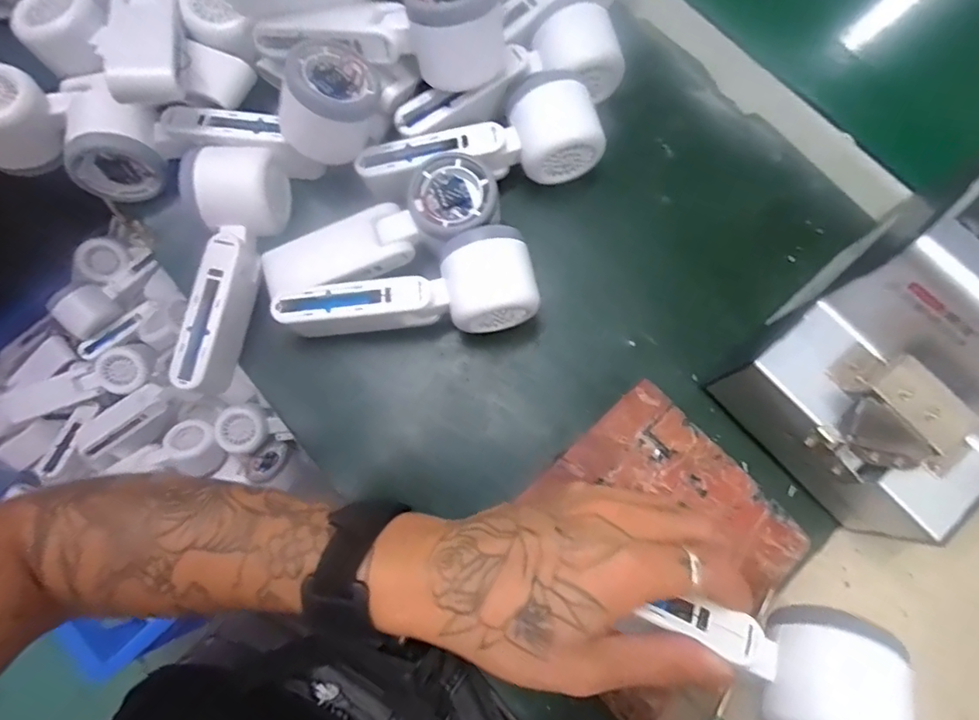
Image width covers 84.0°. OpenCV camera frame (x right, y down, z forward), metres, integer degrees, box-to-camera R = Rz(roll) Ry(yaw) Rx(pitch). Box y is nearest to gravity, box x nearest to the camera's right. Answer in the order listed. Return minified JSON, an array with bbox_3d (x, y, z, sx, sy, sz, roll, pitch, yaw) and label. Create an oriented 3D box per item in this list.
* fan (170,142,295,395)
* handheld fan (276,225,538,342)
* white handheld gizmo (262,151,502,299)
[{"bbox_3d":[-0.184,-0.063,0.365,0.057,0.051,0.166,14,78,5],"label":"fan"},{"bbox_3d":[-0.052,-0.035,0.356,0.164,0.055,0.057,-15,77,-2],"label":"handheld fan"},{"bbox_3d":[-0.072,-0.079,0.366,0.160,0.052,0.064,-29,78,-5],"label":"white handheld gizmo"}]

